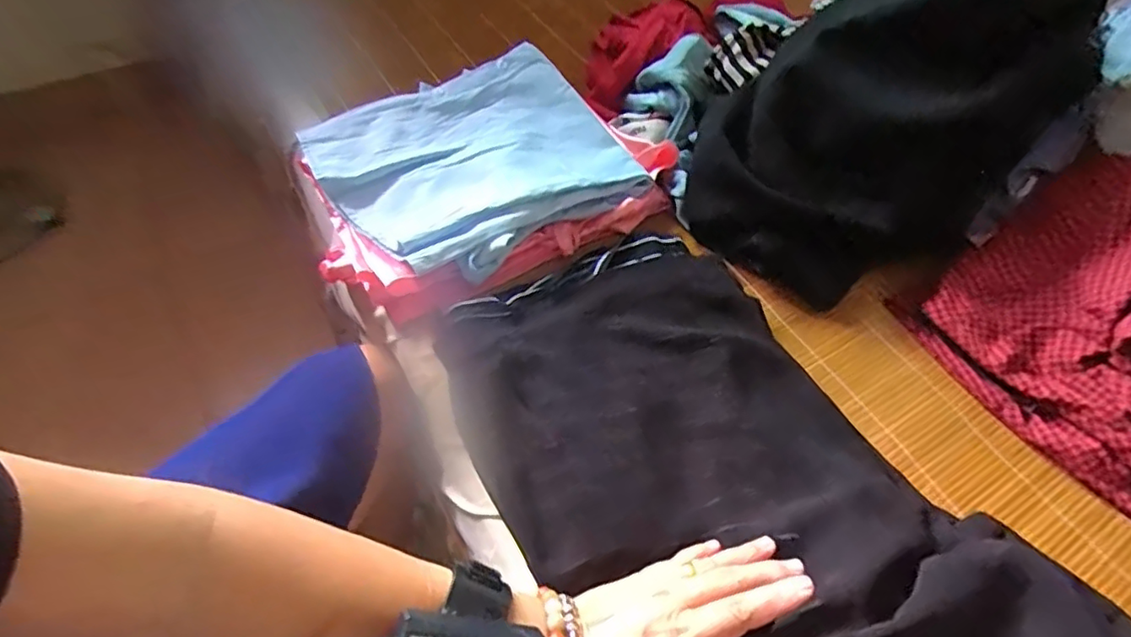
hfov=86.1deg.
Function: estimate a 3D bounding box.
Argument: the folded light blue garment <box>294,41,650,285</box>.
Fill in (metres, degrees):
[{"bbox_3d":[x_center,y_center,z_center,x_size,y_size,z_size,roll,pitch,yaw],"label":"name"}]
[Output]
[{"bbox_3d":[-0.084,-0.157,0.572,0.262,0.026,0.227,-30,60,-21],"label":"folded light blue garment"}]

